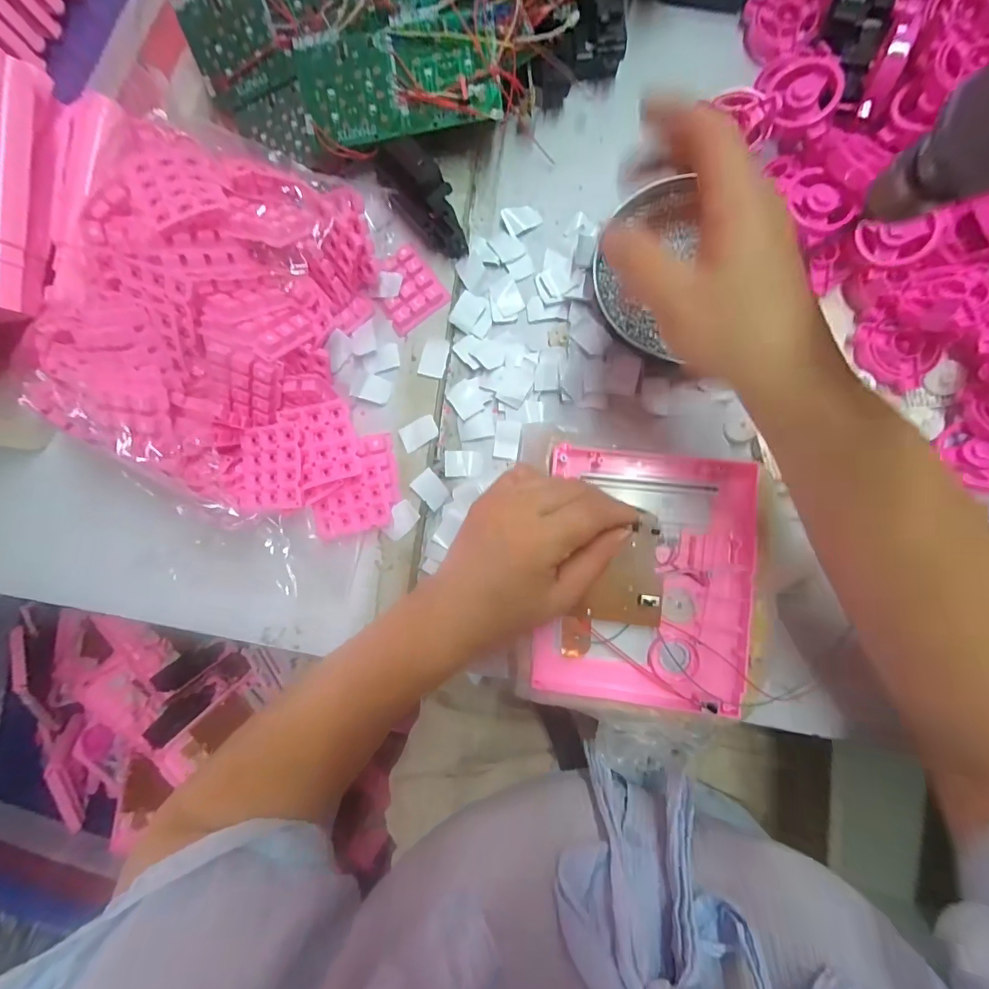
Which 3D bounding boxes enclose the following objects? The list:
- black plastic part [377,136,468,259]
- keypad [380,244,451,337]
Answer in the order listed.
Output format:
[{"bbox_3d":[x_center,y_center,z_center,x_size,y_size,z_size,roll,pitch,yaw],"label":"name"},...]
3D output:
[{"bbox_3d":[-0.052,-0.222,0.350,0.040,0.022,0.091,-34,96,5],"label":"black plastic part"},{"bbox_3d":[-0.069,-0.162,0.367,0.049,0.012,0.056,-34,83,5],"label":"keypad"}]

